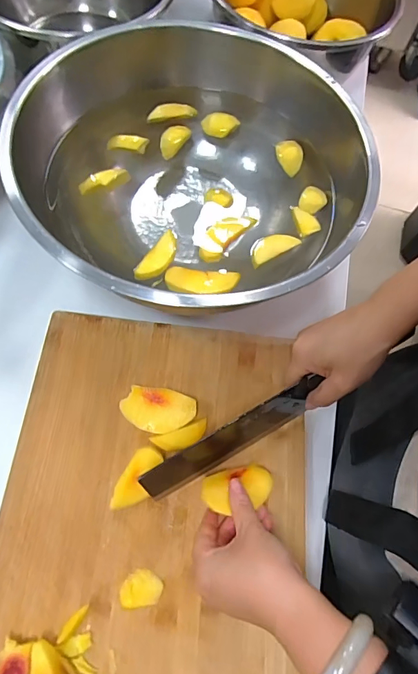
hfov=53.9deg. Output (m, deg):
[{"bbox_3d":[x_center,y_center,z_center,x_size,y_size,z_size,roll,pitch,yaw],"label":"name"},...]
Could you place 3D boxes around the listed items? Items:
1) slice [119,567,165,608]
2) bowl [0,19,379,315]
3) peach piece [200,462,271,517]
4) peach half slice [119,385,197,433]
[{"bbox_3d":[-0.061,0.227,0.371,0.037,0.004,0.029,-2,67,-7],"label":"slice"},{"bbox_3d":[-0.017,-0.189,0.465,0.352,0.127,0.370,2,67,-5],"label":"bowl"},{"bbox_3d":[0.027,0.145,0.394,0.077,0.022,0.039,-6,42,-33],"label":"peach piece"},{"bbox_3d":[-0.051,0.075,0.421,0.071,0.015,0.045,18,66,2],"label":"peach half slice"}]

